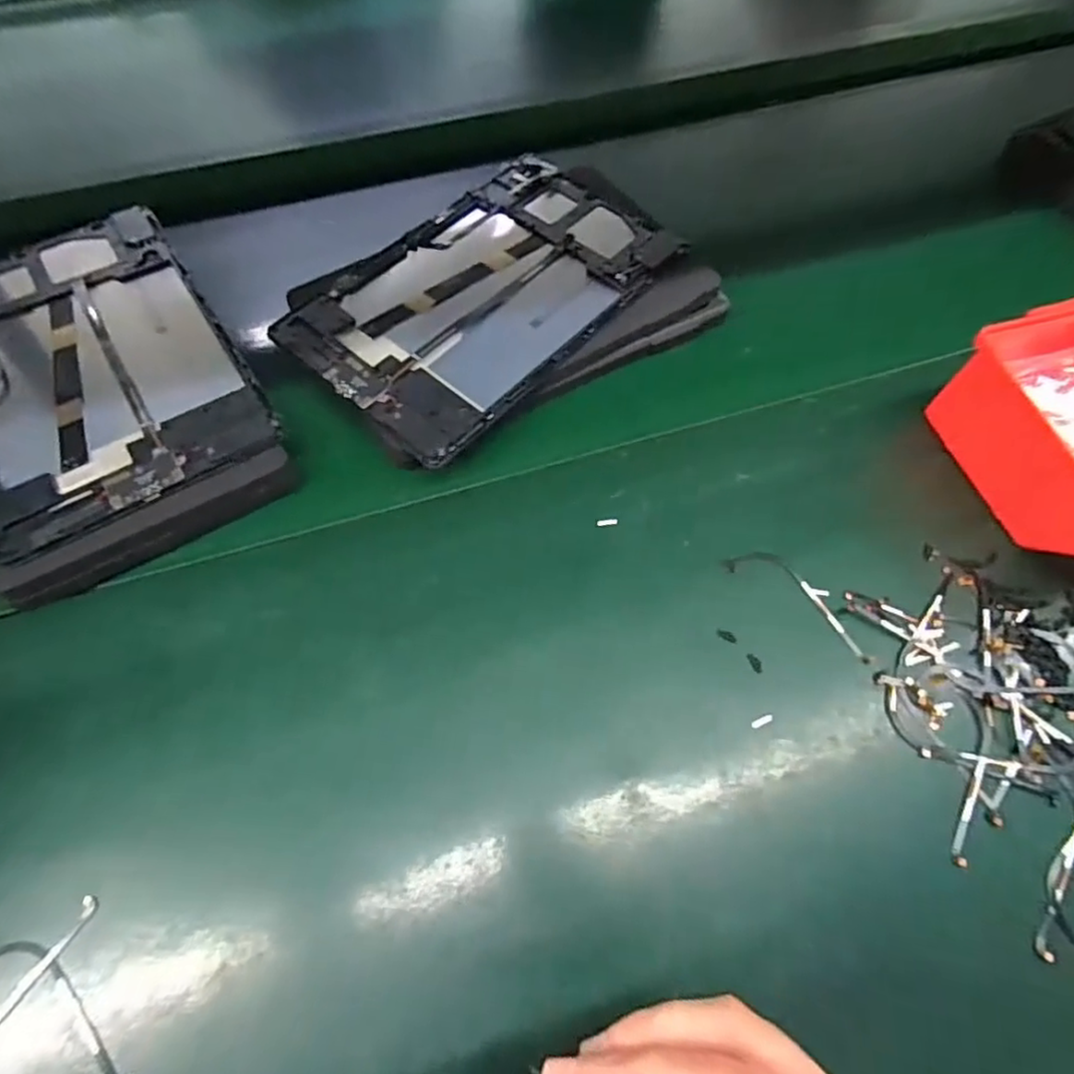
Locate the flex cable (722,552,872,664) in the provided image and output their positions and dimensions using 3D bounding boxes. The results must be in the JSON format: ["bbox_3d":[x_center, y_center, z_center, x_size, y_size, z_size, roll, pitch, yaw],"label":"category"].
[{"bbox_3d":[0.142,0.032,0.338,0.086,0.004,0.022,37,68,17],"label":"flex cable"}]

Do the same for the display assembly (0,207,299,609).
[{"bbox_3d":[-0.265,-0.093,0.384,0.156,0.026,0.269,-31,67,-15],"label":"display assembly"}]

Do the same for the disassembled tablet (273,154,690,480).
[{"bbox_3d":[-0.031,-0.158,0.413,0.146,0.007,0.236,39,69,17],"label":"disassembled tablet"}]

